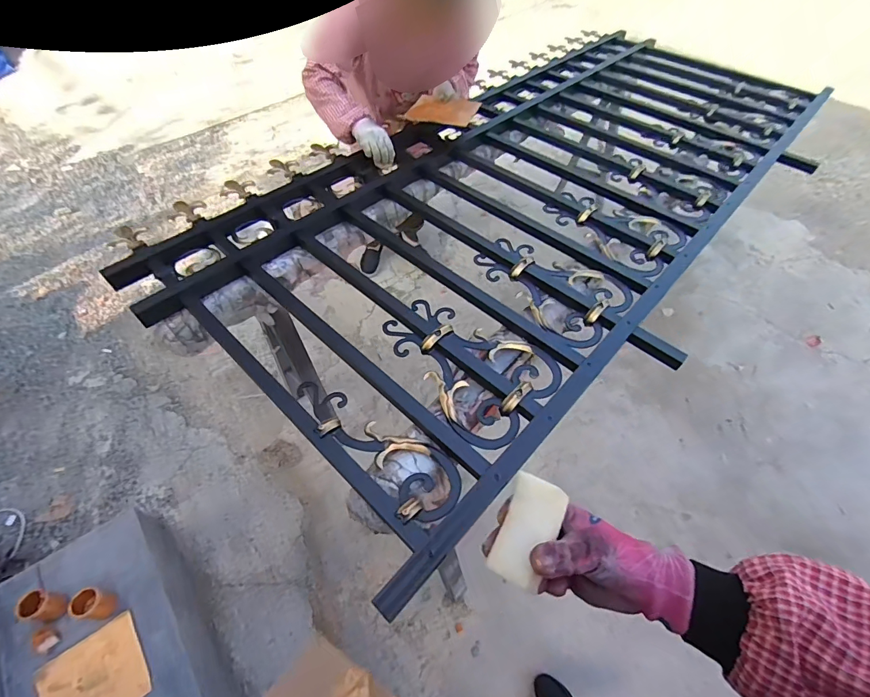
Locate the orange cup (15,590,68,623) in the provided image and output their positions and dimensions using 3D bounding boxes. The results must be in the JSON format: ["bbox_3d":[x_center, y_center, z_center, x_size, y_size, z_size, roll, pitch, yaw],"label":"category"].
[{"bbox_3d":[-0.838,0.550,0.871,0.048,0.082,0.051,0,52,0],"label":"orange cup"}]

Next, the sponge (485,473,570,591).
[{"bbox_3d":[0.077,0.150,0.337,0.044,0.019,0.081,24,68,15],"label":"sponge"}]

